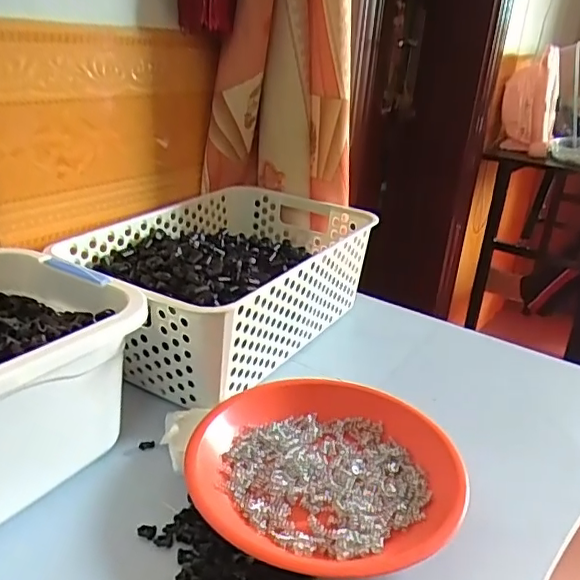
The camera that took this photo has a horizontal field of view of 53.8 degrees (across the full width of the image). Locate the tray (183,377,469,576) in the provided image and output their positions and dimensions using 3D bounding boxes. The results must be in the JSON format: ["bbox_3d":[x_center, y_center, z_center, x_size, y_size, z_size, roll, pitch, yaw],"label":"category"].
[{"bbox_3d":[0.022,0.129,0.426,0.194,0.027,0.184,-11,29,-31],"label":"tray"}]

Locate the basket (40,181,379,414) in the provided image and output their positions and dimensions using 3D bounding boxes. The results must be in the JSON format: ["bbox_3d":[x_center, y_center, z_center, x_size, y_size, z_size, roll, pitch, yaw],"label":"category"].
[{"bbox_3d":[-0.069,-0.013,0.606,0.214,0.112,0.299,19,28,28],"label":"basket"}]

